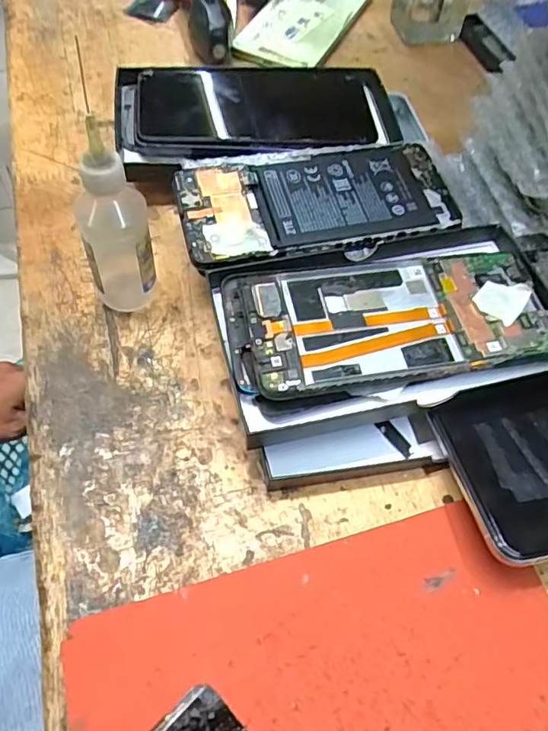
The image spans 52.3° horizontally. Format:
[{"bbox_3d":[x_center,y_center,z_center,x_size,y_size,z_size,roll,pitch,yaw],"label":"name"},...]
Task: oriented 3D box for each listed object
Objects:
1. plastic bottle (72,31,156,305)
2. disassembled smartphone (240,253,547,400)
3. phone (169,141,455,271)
[{"bbox_3d":[-0.081,-0.076,0.275,0.033,0.125,0.033,-11,59,-11],"label":"plastic bottle"},{"bbox_3d":[0.063,-0.025,0.284,0.151,0.008,0.073,-7,58,-8],"label":"disassembled smartphone"},{"bbox_3d":[0.026,-0.096,0.323,0.157,0.010,0.068,-10,59,-10],"label":"phone"}]

